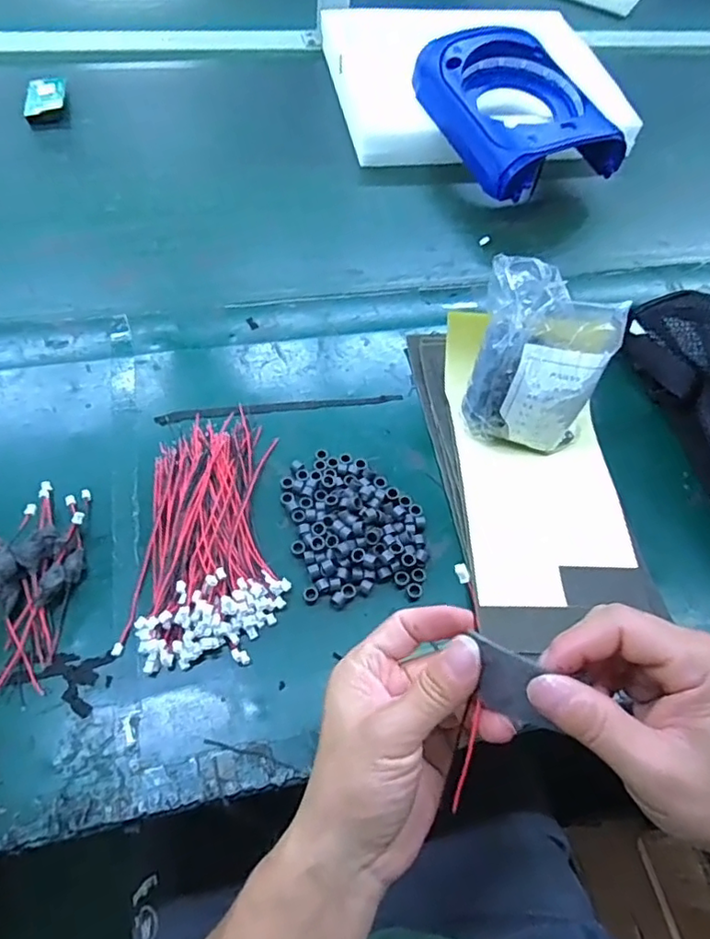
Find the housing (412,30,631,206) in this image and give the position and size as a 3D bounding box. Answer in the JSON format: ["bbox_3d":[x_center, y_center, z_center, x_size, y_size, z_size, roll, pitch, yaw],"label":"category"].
[{"bbox_3d":[0.187,-0.430,0.683,0.166,0.079,0.230,-19,61,-15],"label":"housing"}]

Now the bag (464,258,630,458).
[{"bbox_3d":[0.134,-0.074,0.443,0.096,0.135,0.061,20,58,9],"label":"bag"}]

